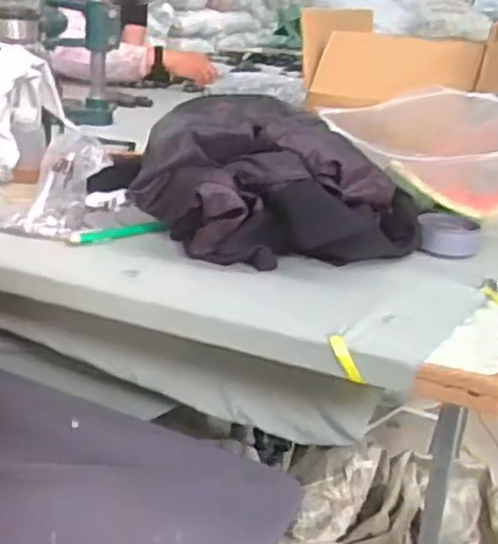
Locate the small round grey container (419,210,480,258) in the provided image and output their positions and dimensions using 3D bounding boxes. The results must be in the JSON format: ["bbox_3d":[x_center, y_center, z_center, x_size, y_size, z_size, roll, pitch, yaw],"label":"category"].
[{"bbox_3d":[0.214,-0.041,0.773,0.064,0.032,0.064,10,23,14],"label":"small round grey container"}]

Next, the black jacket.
[{"bbox_3d":[0.029,-0.088,0.709,0.292,0.123,0.207,11,23,15],"label":"black jacket"}]

